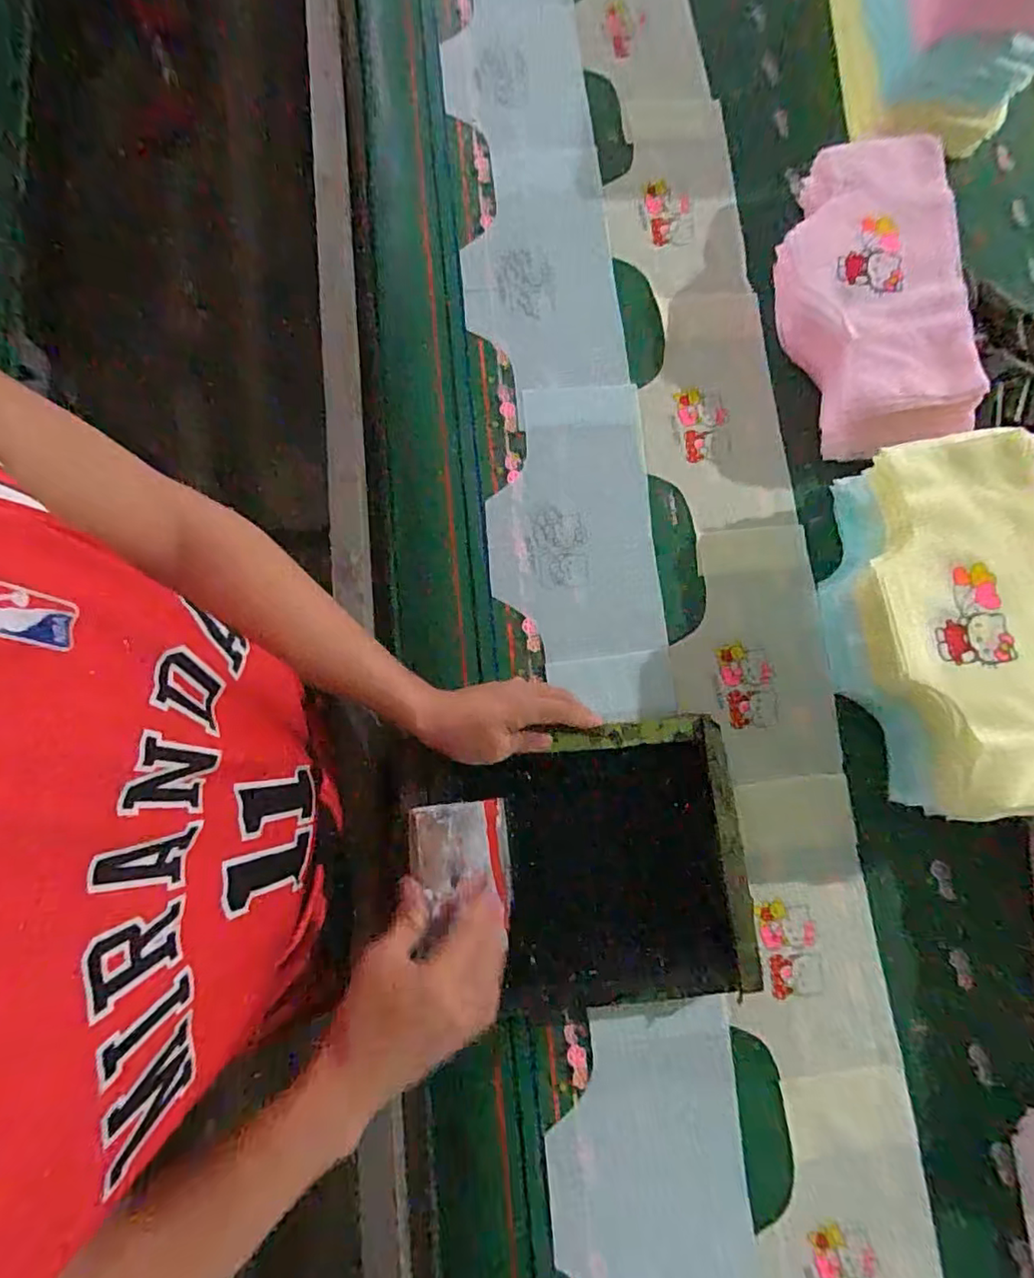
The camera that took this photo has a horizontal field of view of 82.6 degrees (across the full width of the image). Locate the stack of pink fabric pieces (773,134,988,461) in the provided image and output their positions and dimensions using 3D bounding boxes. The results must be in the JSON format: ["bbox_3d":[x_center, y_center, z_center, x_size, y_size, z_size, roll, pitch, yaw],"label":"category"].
[{"bbox_3d":[0.345,-0.351,0.604,0.169,0.080,0.332,1,76,0],"label":"stack of pink fabric pieces"}]

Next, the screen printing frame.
[{"bbox_3d":[0.053,0.193,0.505,0.268,0.033,0.224,-6,76,-2],"label":"screen printing frame"}]

